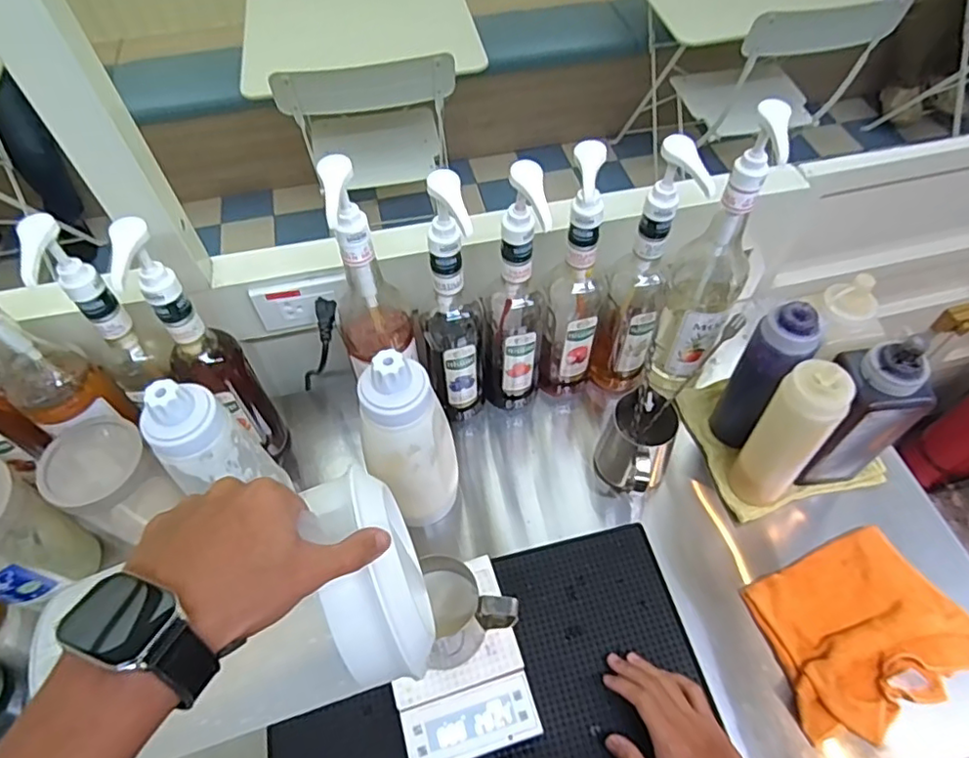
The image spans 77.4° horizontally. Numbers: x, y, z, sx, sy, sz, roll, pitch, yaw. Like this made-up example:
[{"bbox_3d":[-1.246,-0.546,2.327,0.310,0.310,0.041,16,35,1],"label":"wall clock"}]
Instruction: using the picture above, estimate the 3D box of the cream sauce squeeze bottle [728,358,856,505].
[{"bbox_3d":[0.339,0.067,0.678,0.062,0.228,0.069,-32,60,-19],"label":"cream sauce squeeze bottle"}]

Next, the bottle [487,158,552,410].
[{"bbox_3d":[0.036,-0.078,0.699,0.071,0.374,0.065,13,57,10],"label":"bottle"}]

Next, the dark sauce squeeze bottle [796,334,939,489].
[{"bbox_3d":[0.416,0.040,0.685,0.102,0.229,0.078,-7,55,-4],"label":"dark sauce squeeze bottle"}]

